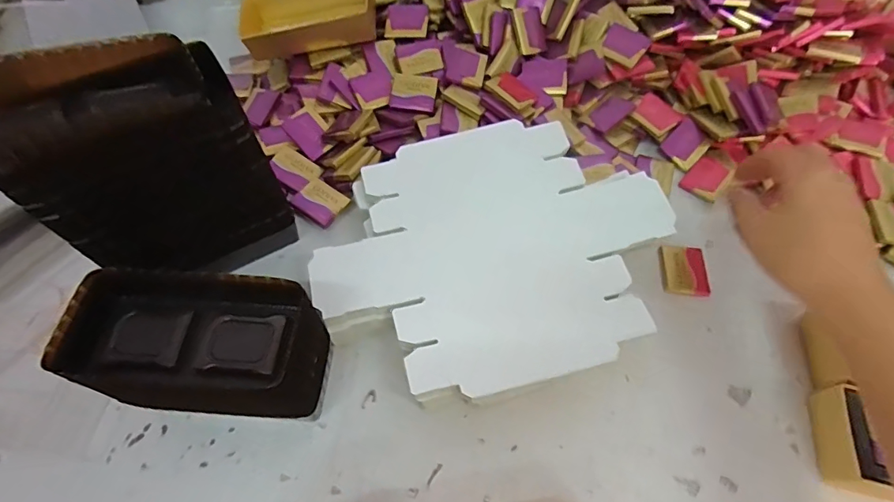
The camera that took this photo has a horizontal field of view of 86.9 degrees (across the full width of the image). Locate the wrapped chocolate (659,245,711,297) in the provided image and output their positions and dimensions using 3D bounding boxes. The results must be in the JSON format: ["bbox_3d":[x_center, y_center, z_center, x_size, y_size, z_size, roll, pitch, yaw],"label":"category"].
[{"bbox_3d":[0.179,0.014,0.353,0.034,0.004,0.039,6,59,2],"label":"wrapped chocolate"}]

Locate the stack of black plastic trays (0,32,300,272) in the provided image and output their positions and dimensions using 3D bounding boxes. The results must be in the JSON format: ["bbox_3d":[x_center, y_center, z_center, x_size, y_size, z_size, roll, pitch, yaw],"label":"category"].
[{"bbox_3d":[-0.174,-0.039,0.281,0.123,0.158,0.066,-31,65,-18],"label":"stack of black plastic trays"}]

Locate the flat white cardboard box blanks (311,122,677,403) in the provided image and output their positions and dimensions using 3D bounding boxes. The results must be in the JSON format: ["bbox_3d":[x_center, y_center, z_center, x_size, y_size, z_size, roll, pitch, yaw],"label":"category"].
[{"bbox_3d":[0.033,0.001,0.335,0.234,0.035,0.185,-14,61,-10],"label":"flat white cardboard box blanks"}]

